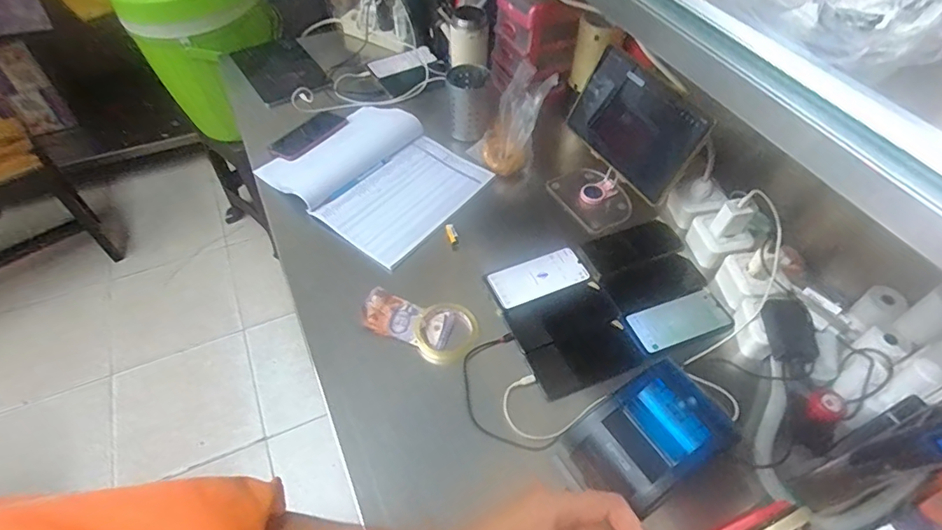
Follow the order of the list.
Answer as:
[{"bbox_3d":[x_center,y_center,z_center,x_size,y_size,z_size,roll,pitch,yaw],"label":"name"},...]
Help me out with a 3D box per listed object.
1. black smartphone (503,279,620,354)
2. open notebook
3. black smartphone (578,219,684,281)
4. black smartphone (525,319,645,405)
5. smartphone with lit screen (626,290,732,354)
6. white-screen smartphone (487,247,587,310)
[{"bbox_3d":[0.143,0.078,0.788,0.172,0.004,0.082,-19,56,-16],"label":"black smartphone"},{"bbox_3d":[-0.180,-0.178,0.967,0.350,0.027,0.305,35,60,22],"label":"open notebook"},{"bbox_3d":[0.278,-0.030,0.876,0.171,0.012,0.078,-18,52,-8],"label":"black smartphone"},{"bbox_3d":[0.170,0.136,0.741,0.161,0.009,0.081,-18,56,-15],"label":"black smartphone"},{"bbox_3d":[0.326,0.087,0.780,0.161,0.015,0.080,-16,55,-14],"label":"smartphone with lit screen"},{"bbox_3d":[0.112,0.020,0.828,0.161,0.007,0.075,-19,56,-16],"label":"white-screen smartphone"}]

